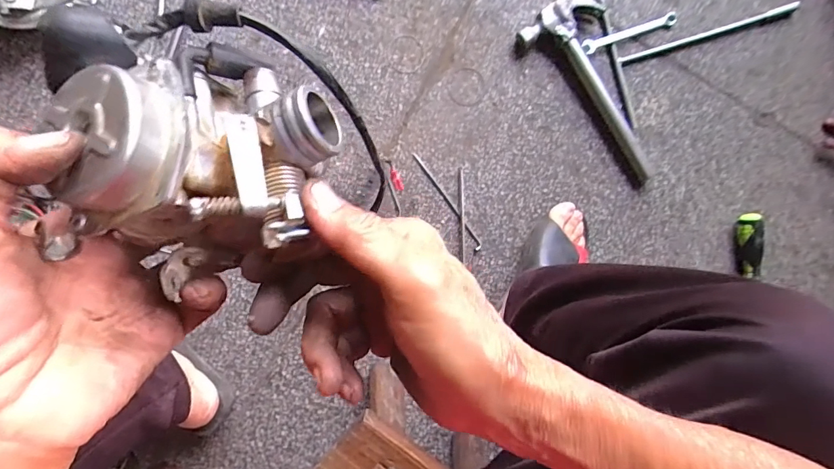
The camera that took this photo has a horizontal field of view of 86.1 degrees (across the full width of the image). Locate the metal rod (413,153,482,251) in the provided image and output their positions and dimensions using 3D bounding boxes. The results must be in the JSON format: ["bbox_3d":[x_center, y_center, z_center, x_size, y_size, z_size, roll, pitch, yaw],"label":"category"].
[{"bbox_3d":[0.046,-0.048,0.643,0.012,0.006,0.166,-34,95,-4],"label":"metal rod"}]

